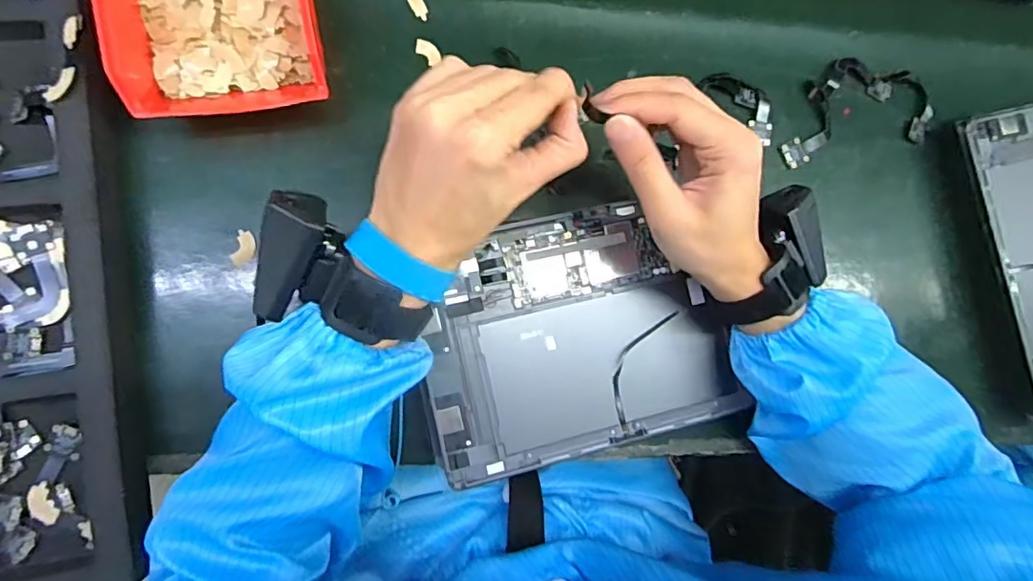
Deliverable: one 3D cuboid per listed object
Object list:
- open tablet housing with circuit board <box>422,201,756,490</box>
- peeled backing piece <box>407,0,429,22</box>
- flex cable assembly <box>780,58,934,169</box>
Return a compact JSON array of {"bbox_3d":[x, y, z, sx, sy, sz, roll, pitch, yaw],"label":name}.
[{"bbox_3d":[0.041,0.030,0.385,0.210,0.011,0.164,-13,89,-10],"label":"open tablet housing with circuit board"},{"bbox_3d":[-0.073,-0.212,0.408,0.011,0.004,0.020,-30,88,-11],"label":"peeled backing piece"},{"bbox_3d":[0.282,-0.155,0.456,0.140,0.008,0.079,-12,85,-10],"label":"flex cable assembly"}]

